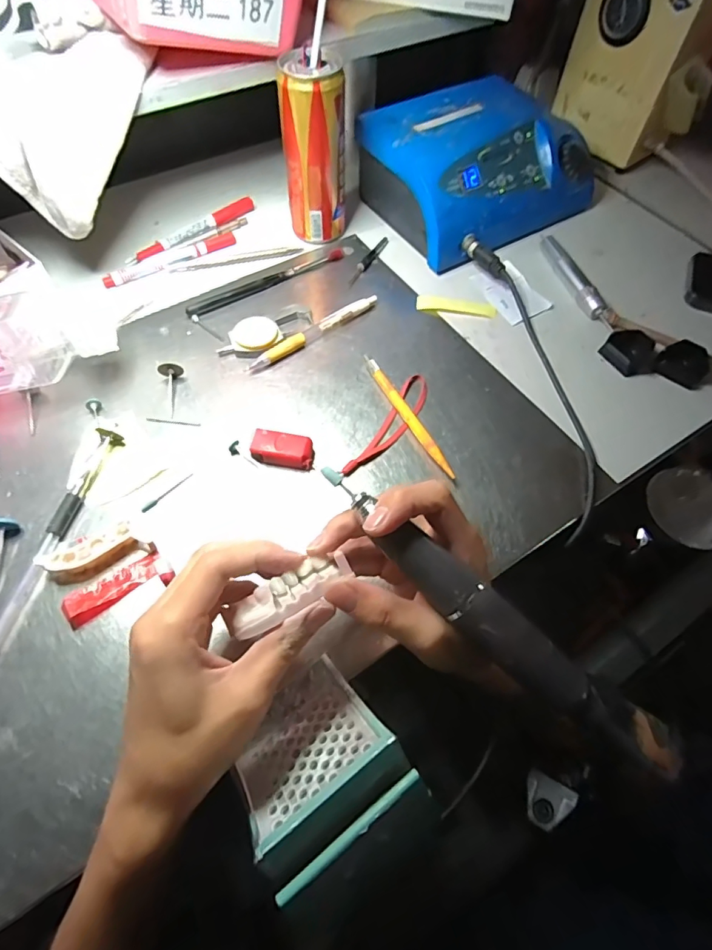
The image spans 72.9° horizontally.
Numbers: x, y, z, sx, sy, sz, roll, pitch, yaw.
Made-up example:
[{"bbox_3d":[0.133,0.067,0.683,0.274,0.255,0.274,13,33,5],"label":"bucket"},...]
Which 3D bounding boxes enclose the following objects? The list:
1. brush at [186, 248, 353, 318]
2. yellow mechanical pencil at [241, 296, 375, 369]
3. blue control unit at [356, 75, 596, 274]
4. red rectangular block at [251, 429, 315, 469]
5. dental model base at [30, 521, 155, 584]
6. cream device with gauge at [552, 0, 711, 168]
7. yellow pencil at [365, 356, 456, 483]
[{"bbox_3d":[-0.079,-0.190,0.462,0.179,0.008,0.016,-31,67,-18],"label":"brush"},{"bbox_3d":[-0.035,-0.125,0.419,0.134,0.010,0.012,-37,69,-20],"label":"yellow mechanical pencil"},{"bbox_3d":[0.125,-0.320,0.499,0.225,0.078,0.163,-31,67,-18],"label":"blue control unit"},{"bbox_3d":[-0.053,-0.018,0.356,0.044,0.015,0.023,10,61,2],"label":"red rectangular block"},{"bbox_3d":[-0.166,0.050,0.311,0.065,0.017,0.020,-23,65,-15],"label":"dental model base"},{"bbox_3d":[0.310,-0.444,0.520,0.152,0.156,0.080,39,66,17],"label":"cream device with gauge"},{"bbox_3d":[0.039,-0.048,0.383,0.009,0.011,0.130,-23,65,-15],"label":"yellow pencil"}]

